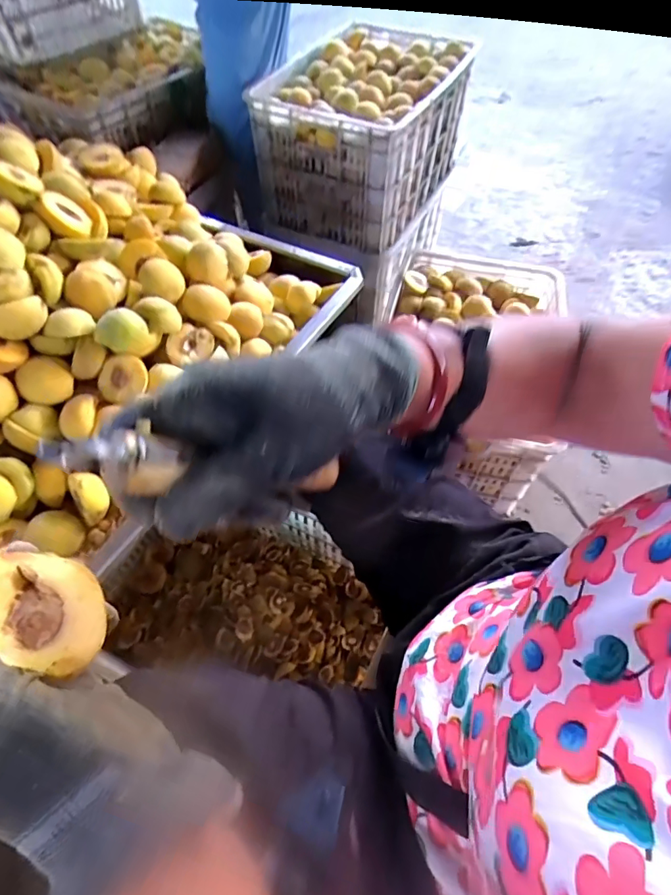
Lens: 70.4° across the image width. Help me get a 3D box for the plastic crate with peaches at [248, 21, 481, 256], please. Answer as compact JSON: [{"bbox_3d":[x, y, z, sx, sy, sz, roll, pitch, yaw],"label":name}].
[{"bbox_3d":[0.070,-0.752,1.166,0.358,0.325,0.490,21,58,14],"label":"plastic crate with peaches"}]

